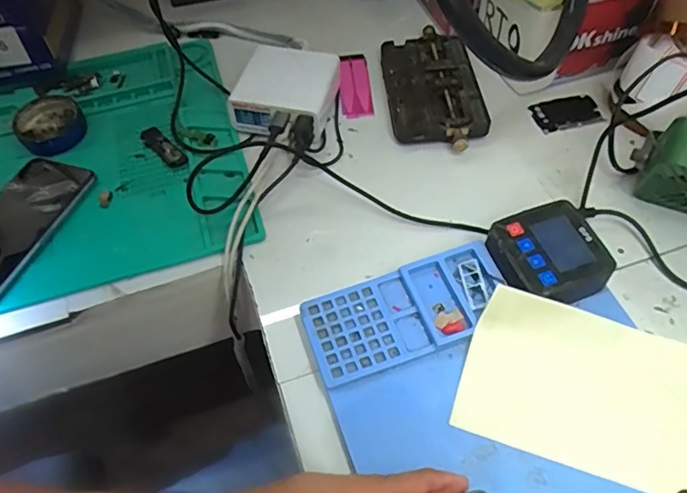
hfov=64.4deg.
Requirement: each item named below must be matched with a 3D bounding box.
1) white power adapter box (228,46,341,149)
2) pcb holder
[{"bbox_3d":[-0.054,-0.151,0.534,0.089,0.042,0.097,14,56,13],"label":"white power adapter box"},{"bbox_3d":[0.087,-0.160,0.545,0.087,0.020,0.173,-5,54,0],"label":"pcb holder"}]

